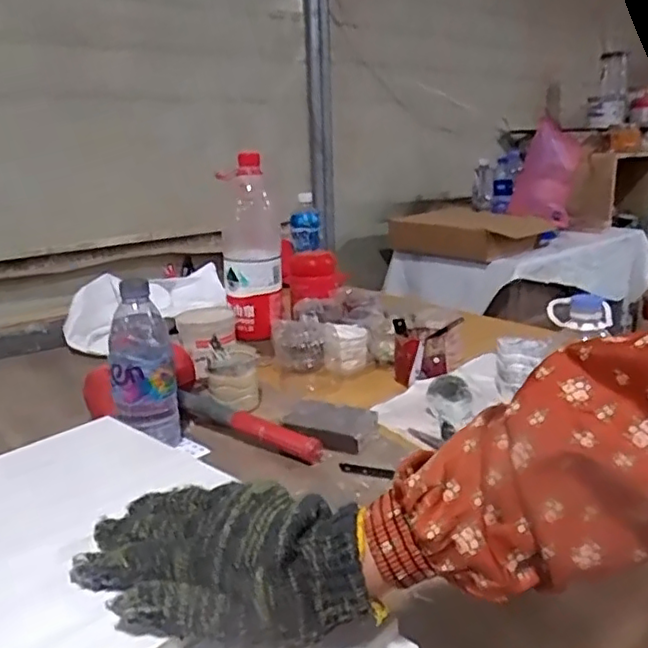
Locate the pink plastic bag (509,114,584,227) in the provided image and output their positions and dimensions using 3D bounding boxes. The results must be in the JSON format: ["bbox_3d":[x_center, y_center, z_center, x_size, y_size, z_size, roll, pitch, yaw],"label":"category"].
[{"bbox_3d":[0.633,-0.428,1.770,0.180,0.256,0.196,6,17,16],"label":"pink plastic bag"}]

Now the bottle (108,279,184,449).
[{"bbox_3d":[-0.202,0.043,0.692,0.067,0.176,0.065,-6,17,-12],"label":"bottle"}]

